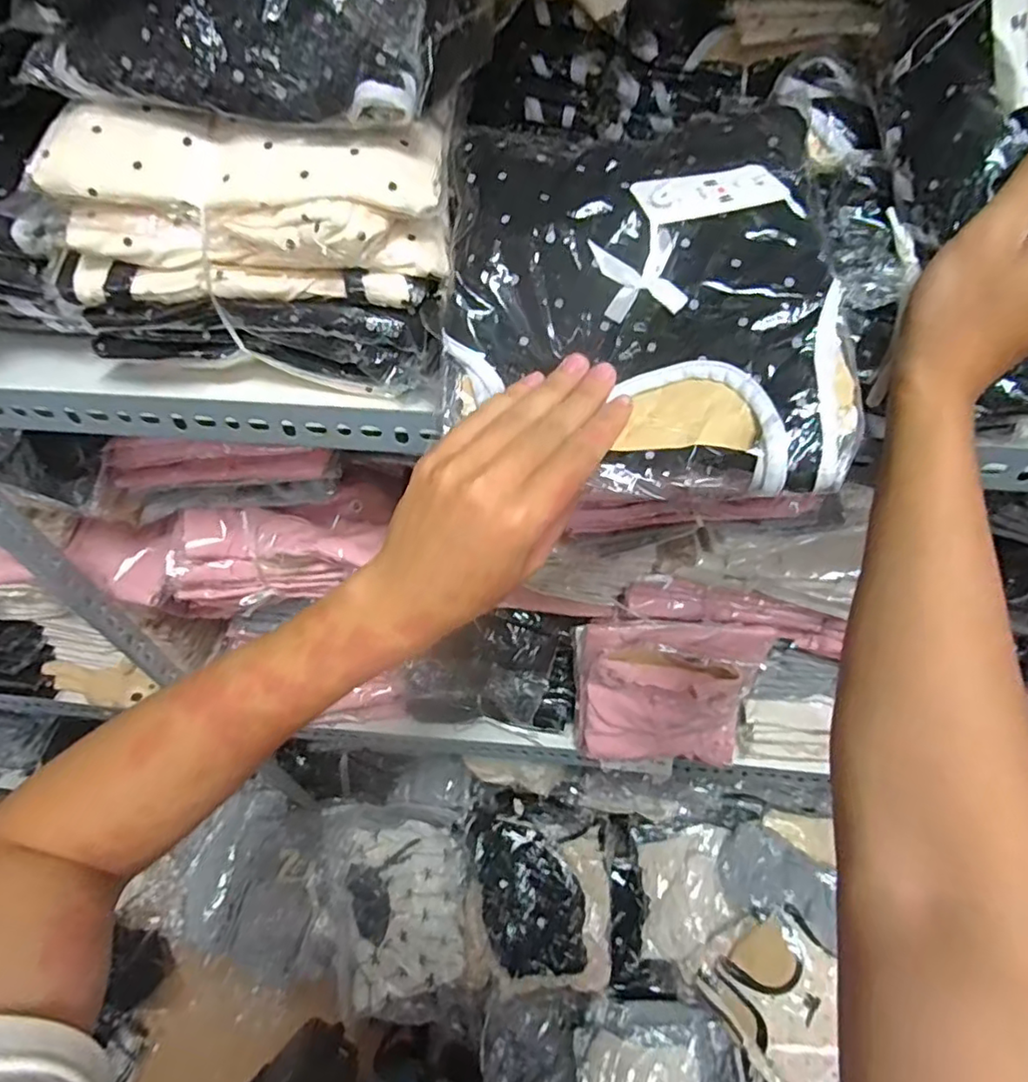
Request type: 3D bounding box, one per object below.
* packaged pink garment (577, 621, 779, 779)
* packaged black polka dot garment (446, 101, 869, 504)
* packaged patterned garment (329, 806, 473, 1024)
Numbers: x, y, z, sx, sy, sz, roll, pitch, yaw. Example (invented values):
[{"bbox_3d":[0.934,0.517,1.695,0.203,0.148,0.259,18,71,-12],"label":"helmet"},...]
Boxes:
[{"bbox_3d":[0.196,0.209,0.779,0.228,0.258,0.055,0,36,6],"label":"packaged pink garment"},{"bbox_3d":[0.072,-0.135,0.343,0.220,0.056,0.217,6,89,13],"label":"packaged black polka dot garment"},{"bbox_3d":[-0.188,0.651,1.112,0.294,0.040,0.345,-3,62,-19],"label":"packaged patterned garment"}]

